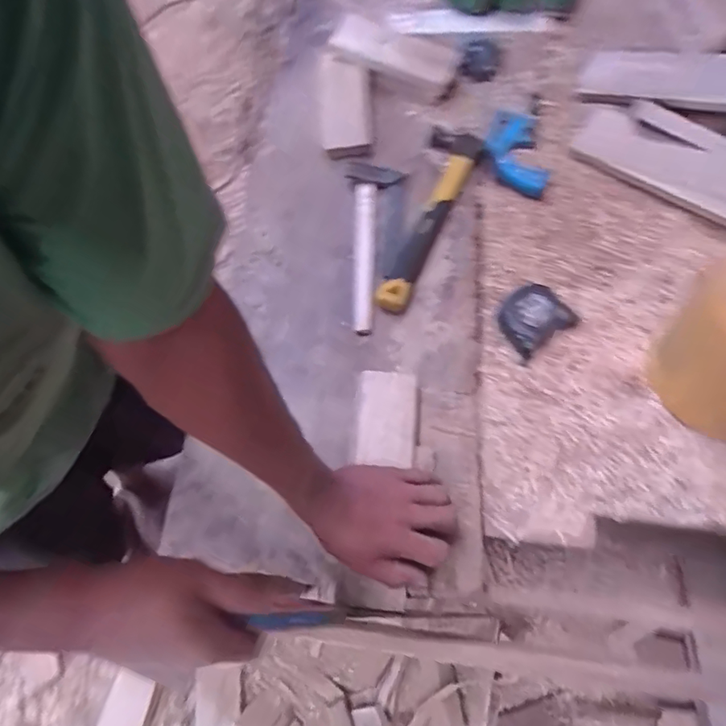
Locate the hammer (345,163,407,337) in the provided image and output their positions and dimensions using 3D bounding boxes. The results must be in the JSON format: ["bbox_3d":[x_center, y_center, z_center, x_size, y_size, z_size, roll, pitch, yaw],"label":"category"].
[{"bbox_3d":[0.012,-0.168,0.681,0.073,0.022,0.270,3,65,1],"label":"hammer"}]

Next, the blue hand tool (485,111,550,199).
[{"bbox_3d":[0.228,-0.316,0.738,0.075,0.021,0.133,-5,66,-3],"label":"blue hand tool"}]

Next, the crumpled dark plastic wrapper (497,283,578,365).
[{"bbox_3d":[0.218,-0.057,0.634,0.086,0.036,0.082,-33,70,-15],"label":"crumpled dark plastic wrapper"}]

